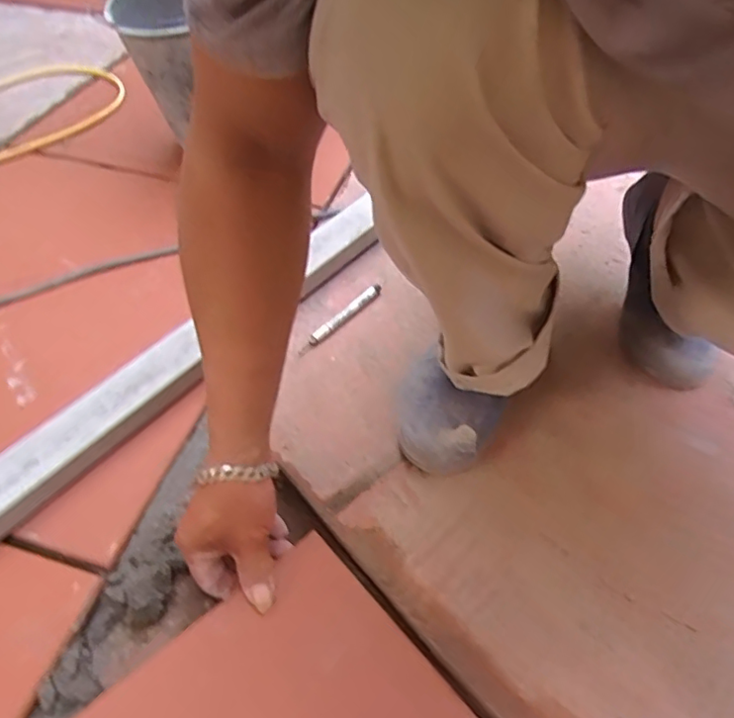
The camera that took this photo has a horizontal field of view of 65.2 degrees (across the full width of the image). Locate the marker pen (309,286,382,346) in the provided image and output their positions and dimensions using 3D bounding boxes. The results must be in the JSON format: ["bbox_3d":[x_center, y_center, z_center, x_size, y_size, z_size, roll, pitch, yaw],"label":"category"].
[{"bbox_3d":[-0.023,-0.049,0.627,0.012,0.007,0.112,33,57,24],"label":"marker pen"}]

